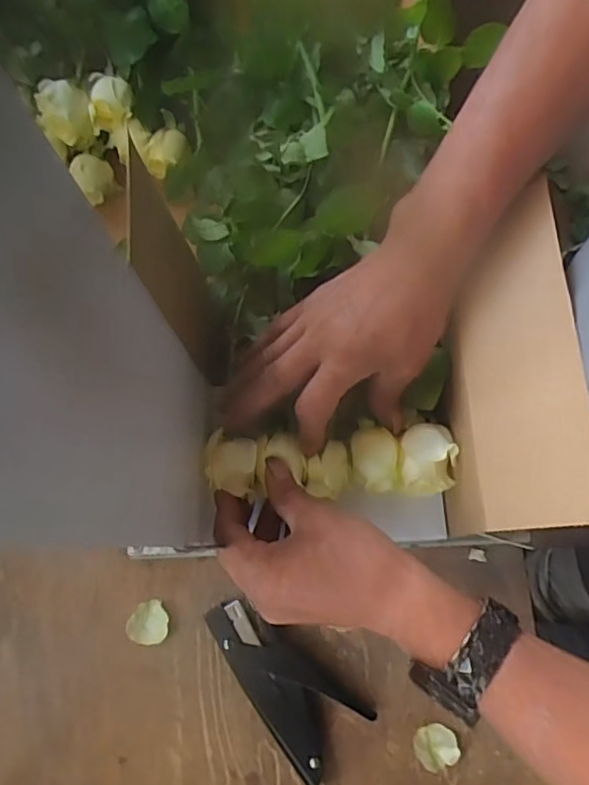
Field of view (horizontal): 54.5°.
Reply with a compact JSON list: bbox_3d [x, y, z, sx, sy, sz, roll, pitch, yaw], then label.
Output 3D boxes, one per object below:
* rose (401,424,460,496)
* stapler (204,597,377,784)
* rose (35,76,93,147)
[{"bbox_3d":[0.091,0.044,0.391,0.034,0.038,0.047,-5,74,-1],"label":"rose"},{"bbox_3d":[-0.016,0.235,0.468,0.145,0.029,0.067,42,77,11],"label":"stapler"},{"bbox_3d":[-0.218,-0.269,0.553,0.044,0.056,0.051,-19,74,-6],"label":"rose"}]

